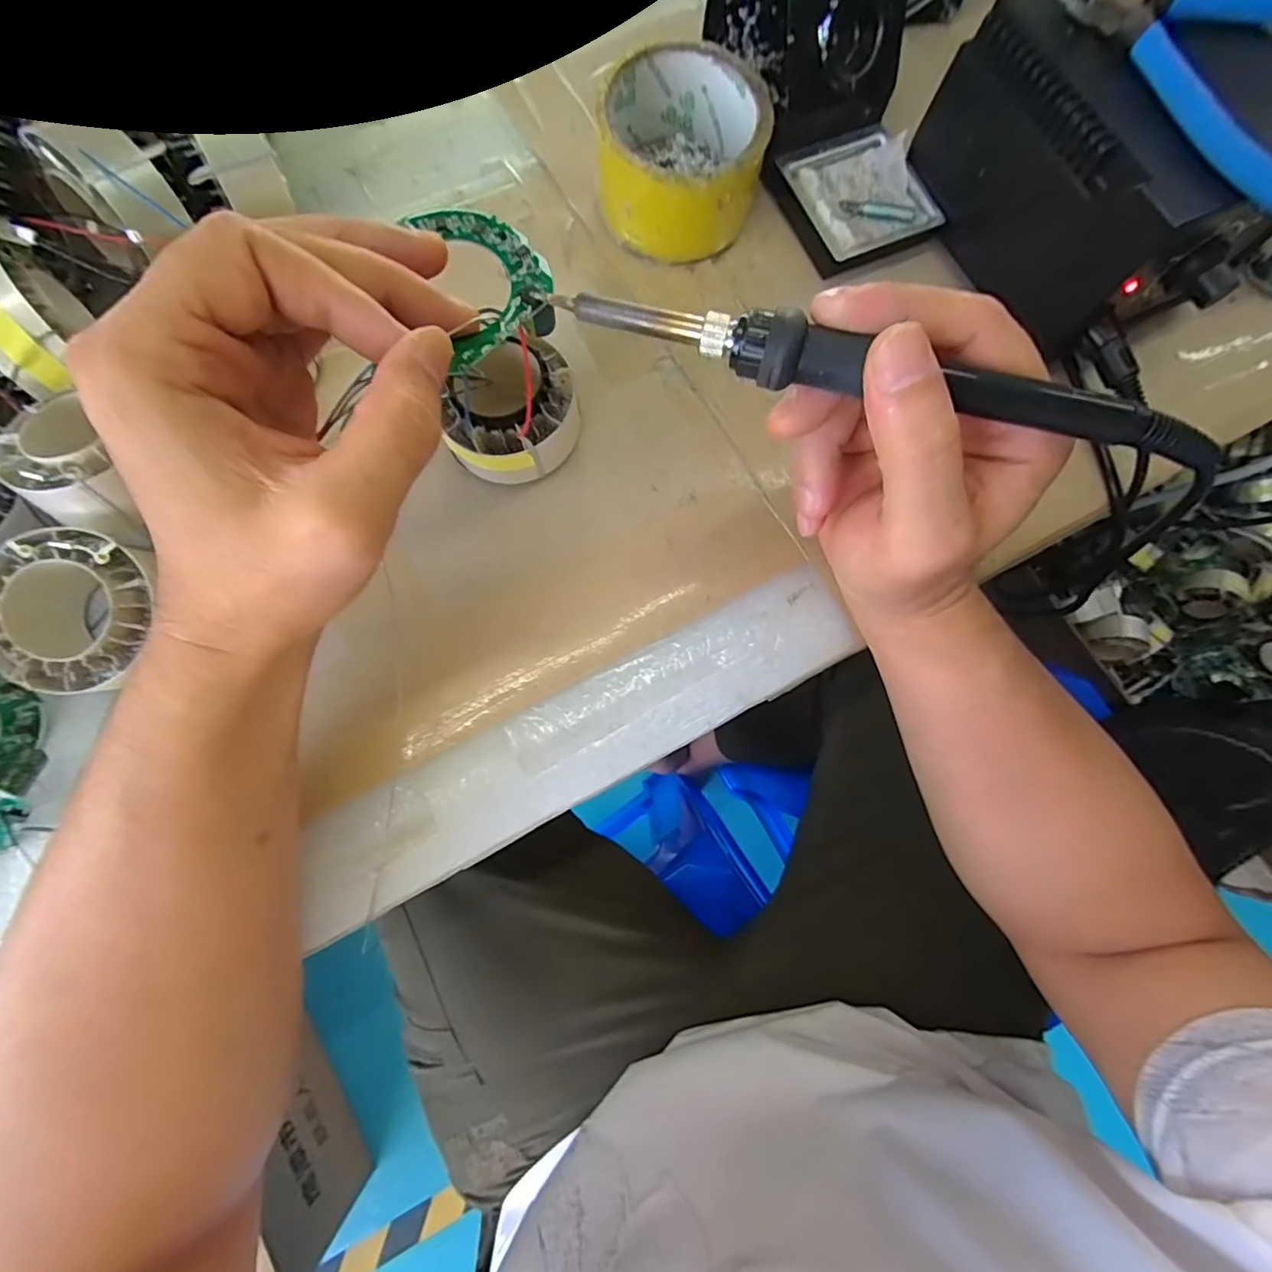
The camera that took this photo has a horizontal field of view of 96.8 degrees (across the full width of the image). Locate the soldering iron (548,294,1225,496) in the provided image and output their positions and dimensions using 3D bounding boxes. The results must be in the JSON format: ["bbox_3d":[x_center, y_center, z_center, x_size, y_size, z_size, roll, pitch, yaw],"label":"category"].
[{"bbox_3d":[0.074,-0.080,0.170,0.199,0.013,0.018,15,79,4],"label":"soldering iron"}]

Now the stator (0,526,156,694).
[{"bbox_3d":[-0.230,-0.011,0.228,0.058,0.020,0.061,0,79,-1],"label":"stator"}]

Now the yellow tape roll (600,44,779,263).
[{"bbox_3d":[0.022,-0.256,0.297,0.082,0.048,0.096,-5,79,-2],"label":"yellow tape roll"}]

